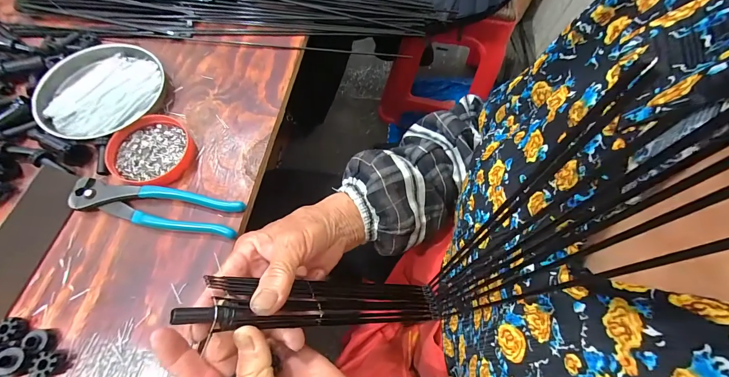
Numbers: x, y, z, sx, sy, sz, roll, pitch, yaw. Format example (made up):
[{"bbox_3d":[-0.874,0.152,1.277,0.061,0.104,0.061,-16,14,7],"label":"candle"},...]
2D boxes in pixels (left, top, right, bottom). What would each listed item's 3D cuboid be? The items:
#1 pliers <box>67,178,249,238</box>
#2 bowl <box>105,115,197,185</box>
[{"bbox_3d":[-0.204,0.018,0.305,0.162,0.012,0.040,11,67,1],"label":"pliers"},{"bbox_3d":[-0.227,-0.038,0.328,0.080,0.014,0.079,1,67,-3],"label":"bowl"}]

